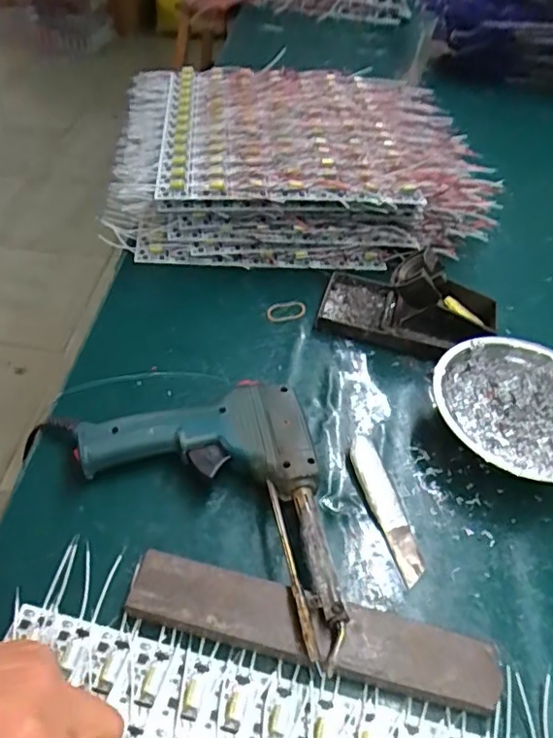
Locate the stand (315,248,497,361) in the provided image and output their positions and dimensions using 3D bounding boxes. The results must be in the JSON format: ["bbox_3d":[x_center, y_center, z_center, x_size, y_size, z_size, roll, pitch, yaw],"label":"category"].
[{"bbox_3d":[0.111,-0.058,0.469,0.143,0.065,0.078,21,49,12],"label":"stand"}]

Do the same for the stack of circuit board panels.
[{"bbox_3d":[0.021,-0.216,0.581,0.347,0.098,0.232,-3,48,-9],"label":"stack of circuit board panels"}]

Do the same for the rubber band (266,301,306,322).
[{"bbox_3d":[0.007,-0.052,0.490,0.034,0.006,0.018,-11,50,-16],"label":"rubber band"}]

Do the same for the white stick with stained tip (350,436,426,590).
[{"bbox_3d":[0.071,0.087,0.365,0.023,0.010,0.100,-9,50,-15],"label":"white stick with stained tip"}]

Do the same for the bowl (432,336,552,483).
[{"bbox_3d":[0.175,0.035,0.408,0.122,0.040,0.120,3,48,-4],"label":"bowl"}]

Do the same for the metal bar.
[{"bbox_3d":[0.018,0.142,0.305,0.197,0.017,0.034,14,48,6],"label":"metal bar"}]

